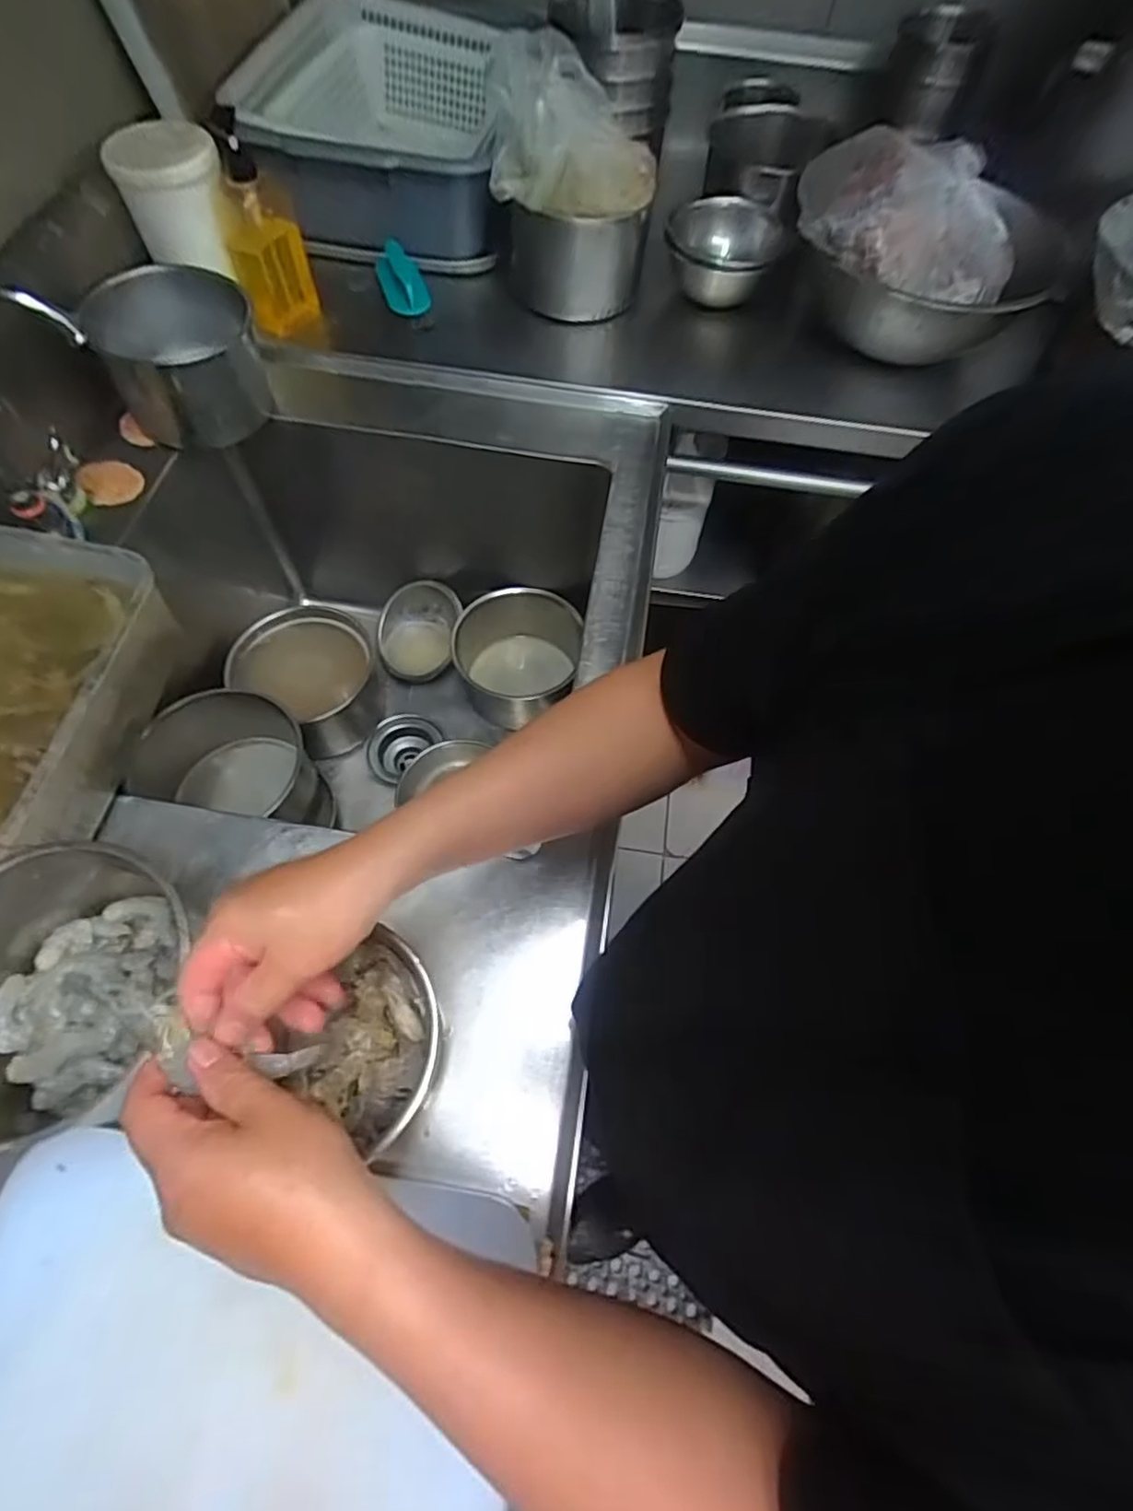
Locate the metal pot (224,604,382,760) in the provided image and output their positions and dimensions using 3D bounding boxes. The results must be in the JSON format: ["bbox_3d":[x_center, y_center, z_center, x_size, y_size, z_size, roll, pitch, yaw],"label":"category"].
[{"bbox_3d":[-0.370,-0.113,0.967,0.181,0.112,0.169,1,63,-3],"label":"metal pot"}]

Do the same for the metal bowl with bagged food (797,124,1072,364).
[{"bbox_3d":[0.437,-0.614,0.794,0.315,0.147,0.209,21,64,7],"label":"metal bowl with bagged food"}]

